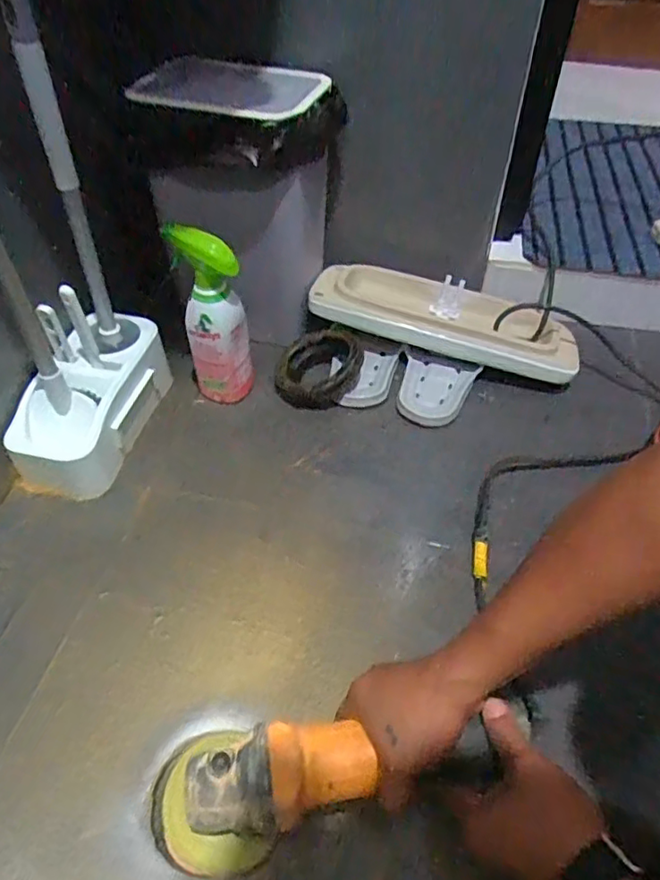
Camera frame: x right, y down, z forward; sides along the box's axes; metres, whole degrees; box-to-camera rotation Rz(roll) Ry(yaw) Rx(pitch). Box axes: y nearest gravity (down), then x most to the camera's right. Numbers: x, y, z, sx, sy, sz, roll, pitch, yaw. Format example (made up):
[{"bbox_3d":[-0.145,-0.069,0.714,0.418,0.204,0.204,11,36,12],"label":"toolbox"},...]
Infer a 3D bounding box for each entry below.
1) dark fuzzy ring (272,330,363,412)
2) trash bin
[{"bbox_3d":[-0.013,-0.100,0.815,0.109,0.051,0.118,1,48,-1],"label":"dark fuzzy ring"},{"bbox_3d":[-0.104,-0.313,0.784,0.185,0.310,0.185,16,50,12],"label":"trash bin"}]

